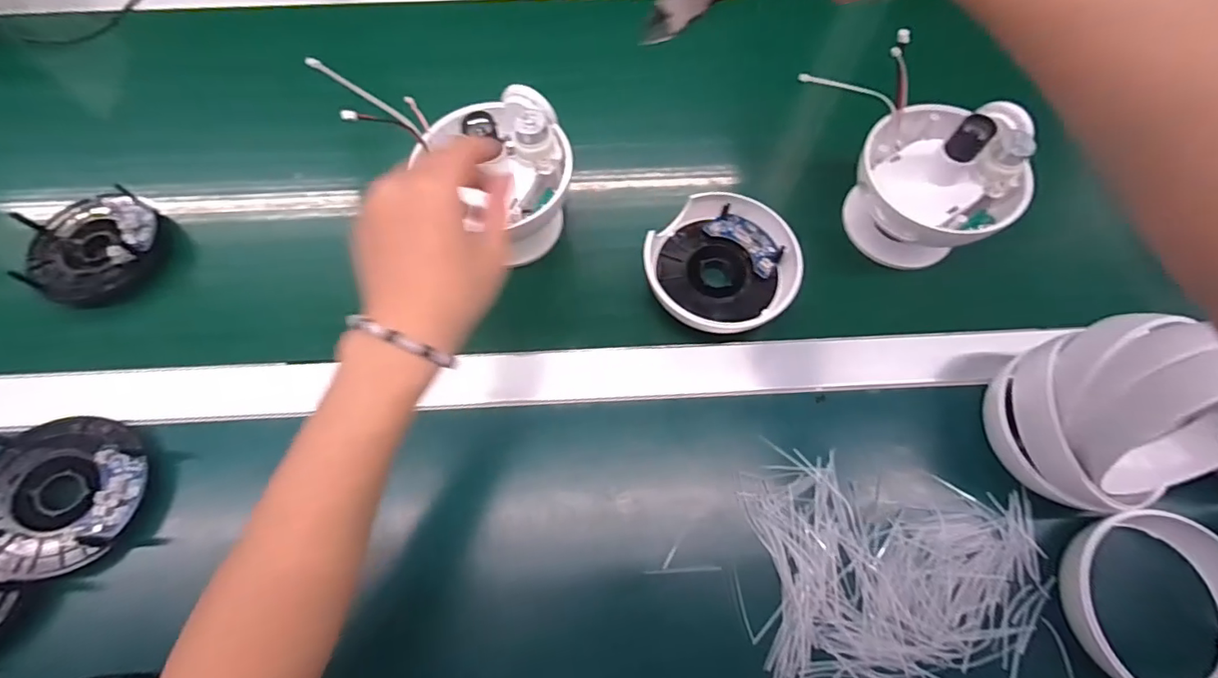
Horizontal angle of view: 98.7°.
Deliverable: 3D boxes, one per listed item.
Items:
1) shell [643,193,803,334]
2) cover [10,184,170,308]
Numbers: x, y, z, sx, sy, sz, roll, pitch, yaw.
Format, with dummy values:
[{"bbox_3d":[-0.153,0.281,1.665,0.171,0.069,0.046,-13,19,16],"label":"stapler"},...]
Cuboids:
[{"bbox_3d":[0.085,-0.059,0.412,0.113,0.033,0.108,0,69,-1],"label":"shell"},{"bbox_3d":[-0.421,-0.076,0.424,0.104,0.027,0.093,15,69,5],"label":"cover"}]

